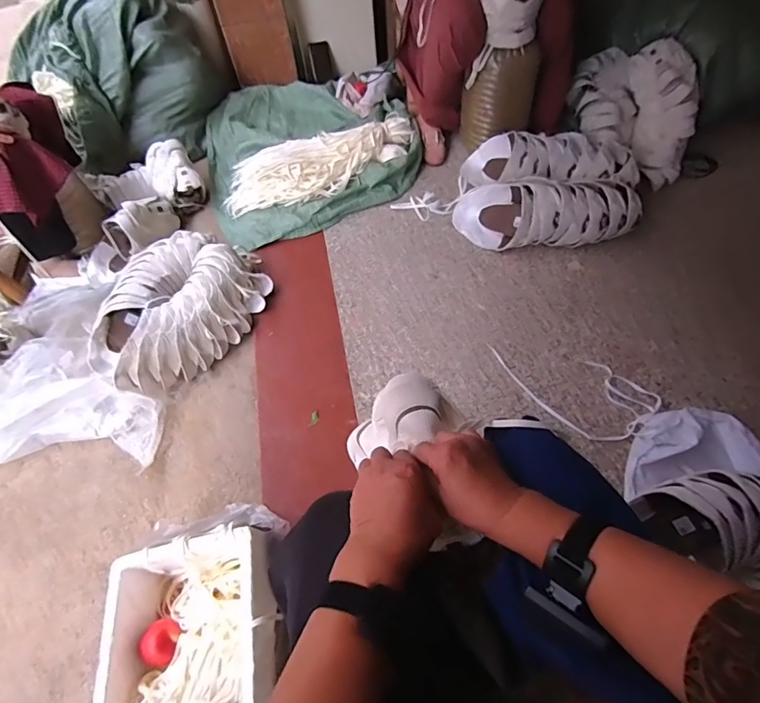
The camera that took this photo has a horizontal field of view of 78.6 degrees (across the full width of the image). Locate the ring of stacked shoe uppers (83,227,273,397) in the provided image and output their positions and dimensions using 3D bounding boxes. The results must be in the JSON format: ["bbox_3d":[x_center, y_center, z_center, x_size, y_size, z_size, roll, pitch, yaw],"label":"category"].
[{"bbox_3d":[-0.530,-0.128,1.190,0.460,0.125,0.380,-41,63,-20],"label":"ring of stacked shoe uppers"}]

